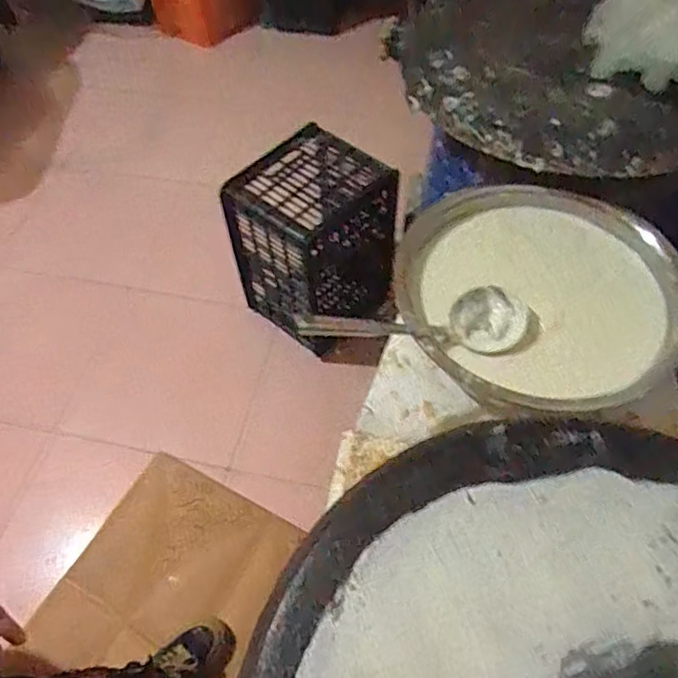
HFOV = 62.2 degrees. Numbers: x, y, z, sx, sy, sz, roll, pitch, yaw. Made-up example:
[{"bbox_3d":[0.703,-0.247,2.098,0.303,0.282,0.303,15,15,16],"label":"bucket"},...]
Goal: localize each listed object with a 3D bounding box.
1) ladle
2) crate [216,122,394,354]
[{"bbox_3d":[0.132,-0.020,0.790,0.322,0.067,0.105,-3,54,-23],"label":"ladle"},{"bbox_3d":[-0.053,-0.249,1.555,0.345,0.503,0.323,30,63,20],"label":"crate"}]

